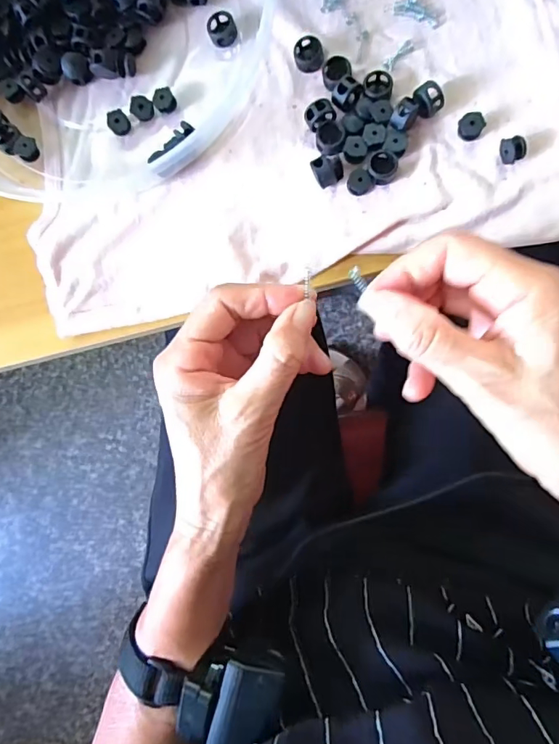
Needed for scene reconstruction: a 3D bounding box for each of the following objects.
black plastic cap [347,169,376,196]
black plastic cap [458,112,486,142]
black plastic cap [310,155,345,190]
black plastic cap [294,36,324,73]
[{"bbox_3d":[0.046,-0.108,0.275,0.014,0.006,0.014,-1,84,6],"label":"black plastic cap"},{"bbox_3d":[0.108,-0.139,0.271,0.012,0.010,0.012,-1,84,6],"label":"black plastic cap"},{"bbox_3d":[0.028,-0.115,0.275,0.018,0.013,0.014,-24,82,3],"label":"black plastic cap"},{"bbox_3d":[0.018,-0.190,0.287,0.017,0.008,0.019,-22,82,4],"label":"black plastic cap"}]

